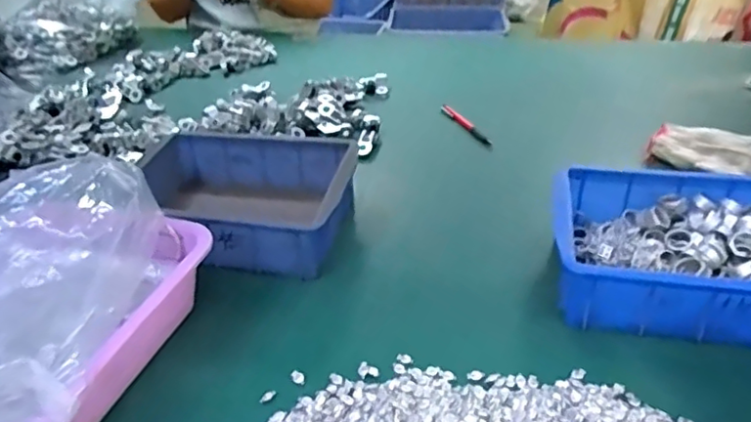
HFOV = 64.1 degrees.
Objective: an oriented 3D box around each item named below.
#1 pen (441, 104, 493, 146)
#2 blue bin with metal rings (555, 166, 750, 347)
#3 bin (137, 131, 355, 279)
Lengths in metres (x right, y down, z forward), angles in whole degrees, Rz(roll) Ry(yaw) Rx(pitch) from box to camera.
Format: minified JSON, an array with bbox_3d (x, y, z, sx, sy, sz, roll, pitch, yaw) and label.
[{"bbox_3d":[0.128,-0.127,0.865,0.014,0.013,0.133,-17,36,-19],"label":"pen"},{"bbox_3d":[0.290,0.038,0.556,0.236,0.071,0.172,5,35,13],"label":"blue bin with metal rings"},{"bbox_3d":[-0.147,-0.011,0.662,0.233,0.070,0.180,2,34,8],"label":"bin"}]

